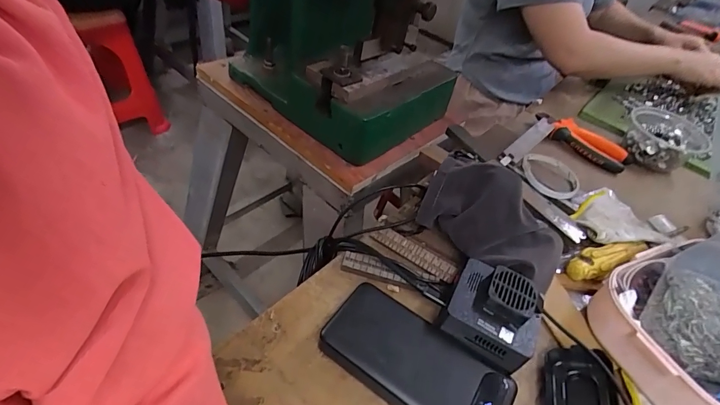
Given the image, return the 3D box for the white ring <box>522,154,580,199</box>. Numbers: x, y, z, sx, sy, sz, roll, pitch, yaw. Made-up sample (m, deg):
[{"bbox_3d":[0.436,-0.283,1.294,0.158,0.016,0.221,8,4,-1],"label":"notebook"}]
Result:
[{"bbox_3d":[0.258,-0.038,0.524,0.074,0.013,0.081,4,47,-5],"label":"white ring"}]

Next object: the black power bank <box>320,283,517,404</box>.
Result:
[{"bbox_3d":[0.046,0.131,0.318,0.151,0.024,0.072,31,47,18],"label":"black power bank"}]

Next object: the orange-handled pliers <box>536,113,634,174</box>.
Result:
[{"bbox_3d":[0.349,-0.094,0.604,0.150,0.025,0.048,33,49,10],"label":"orange-handled pliers"}]

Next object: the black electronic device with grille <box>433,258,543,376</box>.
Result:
[{"bbox_3d":[0.119,0.094,0.342,0.078,0.044,0.076,30,47,17],"label":"black electronic device with grille"}]

